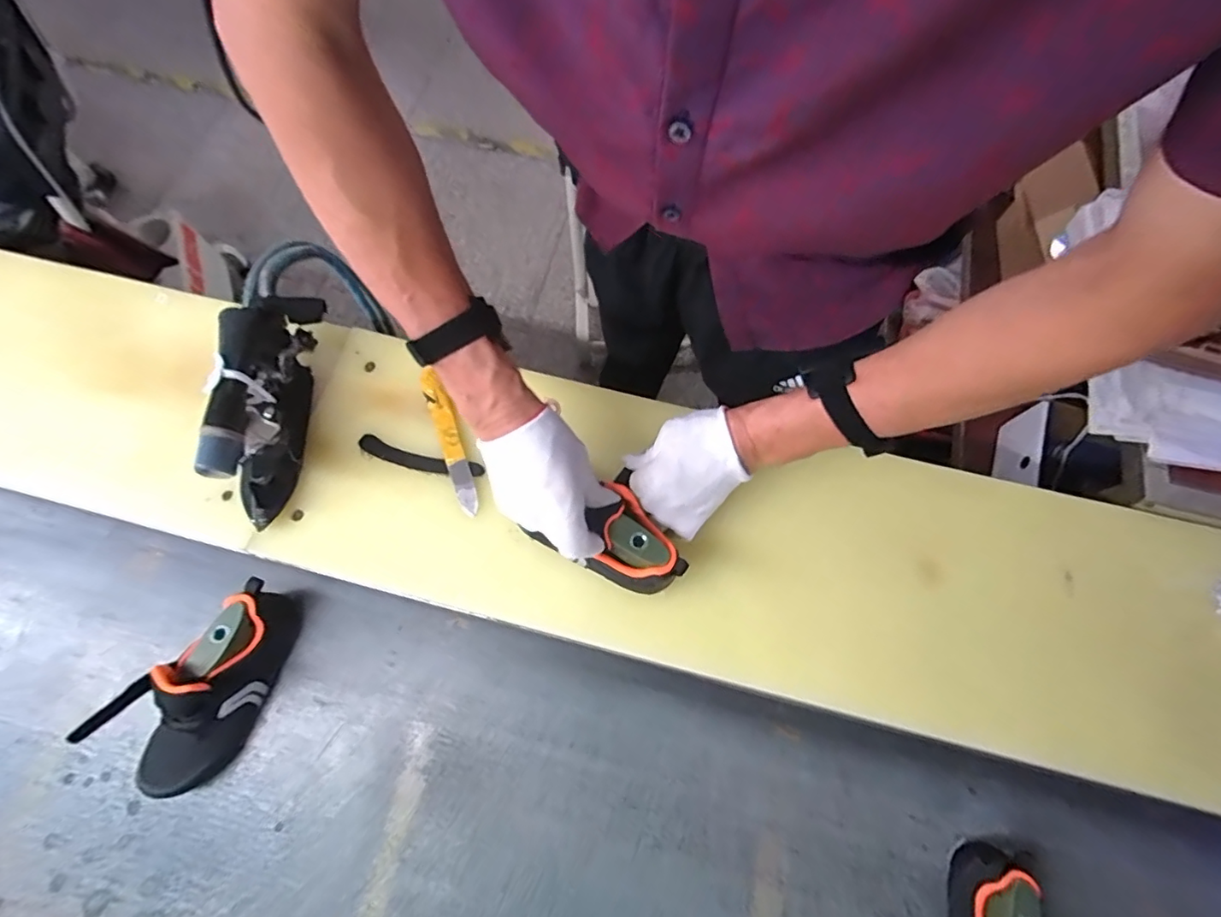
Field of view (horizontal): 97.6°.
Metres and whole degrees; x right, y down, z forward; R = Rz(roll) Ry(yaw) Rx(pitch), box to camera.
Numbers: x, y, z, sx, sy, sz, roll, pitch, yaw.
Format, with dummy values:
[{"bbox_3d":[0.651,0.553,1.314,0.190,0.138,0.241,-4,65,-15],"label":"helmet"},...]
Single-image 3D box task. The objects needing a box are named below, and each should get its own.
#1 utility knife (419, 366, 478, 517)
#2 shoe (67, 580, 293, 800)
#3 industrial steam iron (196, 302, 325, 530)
[{"bbox_3d":[-0.172,-0.020,0.572,0.026,0.009,0.164,-22,75,-8],"label":"utility knife"},{"bbox_3d":[-0.382,0.215,0.500,0.074,0.121,0.193,22,74,5],"label":"shoe"},{"bbox_3d":[-0.343,-0.055,0.532,0.071,0.100,0.226,1,70,1],"label":"industrial steam iron"}]

